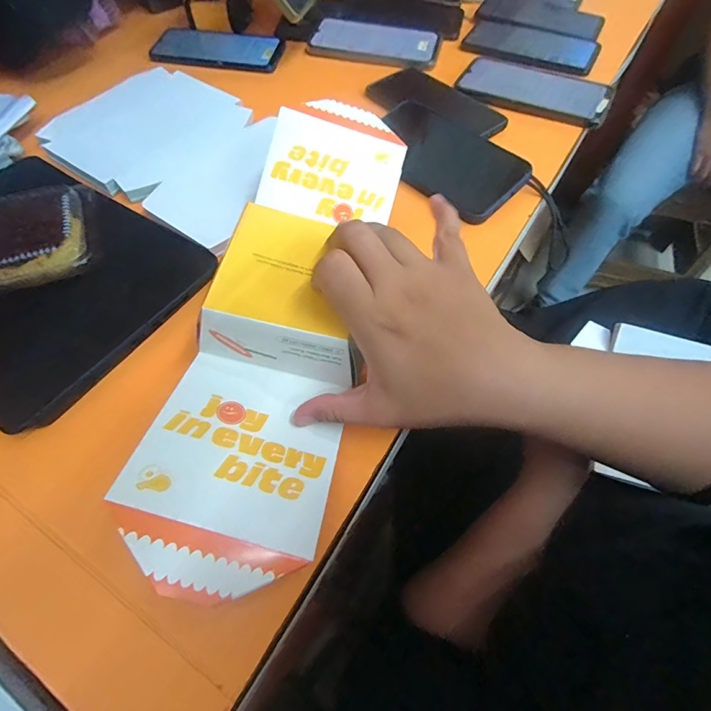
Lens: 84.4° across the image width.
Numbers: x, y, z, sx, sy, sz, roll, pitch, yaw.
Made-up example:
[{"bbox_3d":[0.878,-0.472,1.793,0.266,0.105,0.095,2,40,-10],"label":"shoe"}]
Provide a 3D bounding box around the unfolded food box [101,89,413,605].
[{"bbox_3d":[-0.044,-0.041,0.267,0.101,0.052,0.344,10,66,4],"label":"unfolded food box"}]

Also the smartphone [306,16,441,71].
[{"bbox_3d":[0.025,-0.412,0.515,0.166,0.013,0.079,15,63,8],"label":"smartphone"}]

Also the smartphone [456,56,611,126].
[{"bbox_3d":[0.206,-0.309,0.457,0.168,0.013,0.086,29,66,15],"label":"smartphone"}]

